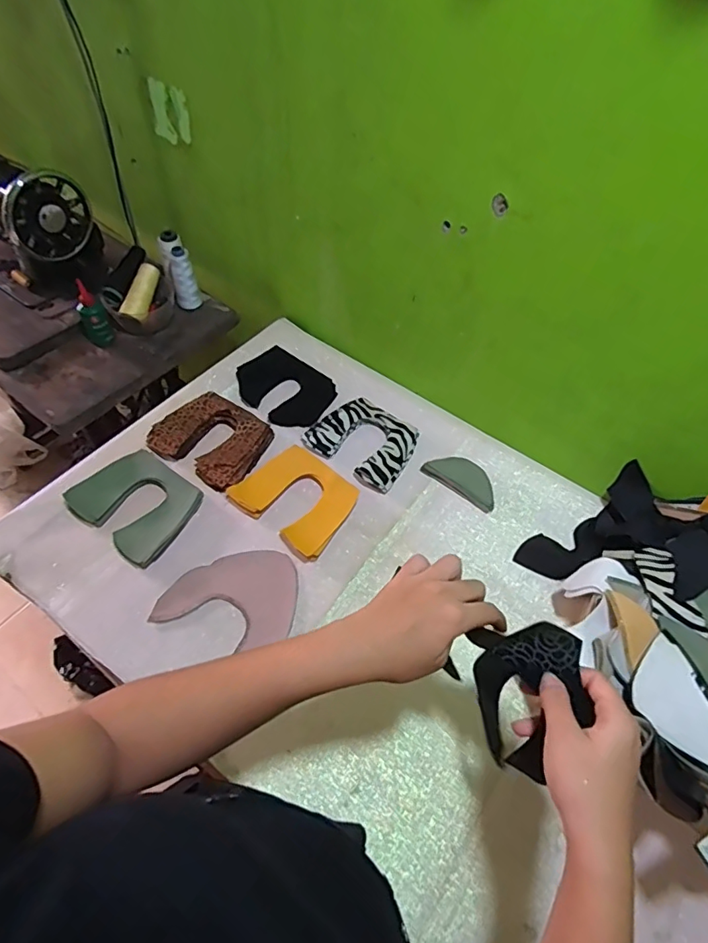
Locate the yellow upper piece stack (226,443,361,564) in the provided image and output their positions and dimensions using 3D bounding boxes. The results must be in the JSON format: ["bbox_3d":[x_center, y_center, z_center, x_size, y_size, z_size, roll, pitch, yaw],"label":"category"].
[{"bbox_3d":[-0.077,0.037,0.708,0.152,0.025,0.129,35,60,20],"label":"yellow upper piece stack"}]

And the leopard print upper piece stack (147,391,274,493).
[{"bbox_3d":[-0.212,-0.051,0.764,0.155,0.032,0.132,28,58,16],"label":"leopard print upper piece stack"}]

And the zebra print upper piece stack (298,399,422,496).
[{"bbox_3d":[0.018,-0.049,0.781,0.151,0.022,0.129,32,59,18],"label":"zebra print upper piece stack"}]

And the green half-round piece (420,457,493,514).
[{"bbox_3d":[0.166,0.008,0.755,0.114,0.008,0.065,33,60,19],"label":"green half-round piece"}]

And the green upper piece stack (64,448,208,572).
[{"bbox_3d":[-0.293,0.044,0.692,0.148,0.018,0.129,34,56,13],"label":"green upper piece stack"}]

